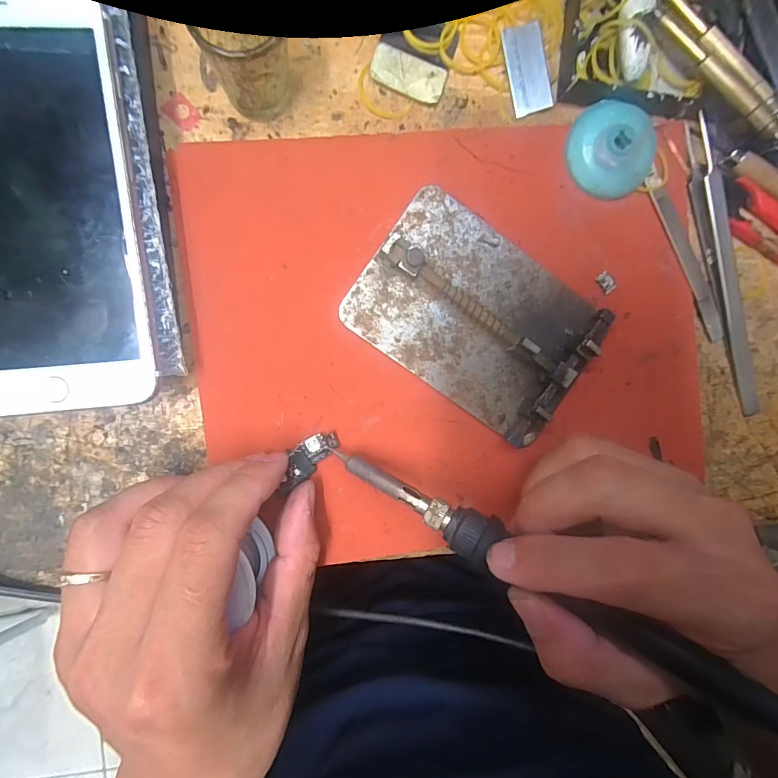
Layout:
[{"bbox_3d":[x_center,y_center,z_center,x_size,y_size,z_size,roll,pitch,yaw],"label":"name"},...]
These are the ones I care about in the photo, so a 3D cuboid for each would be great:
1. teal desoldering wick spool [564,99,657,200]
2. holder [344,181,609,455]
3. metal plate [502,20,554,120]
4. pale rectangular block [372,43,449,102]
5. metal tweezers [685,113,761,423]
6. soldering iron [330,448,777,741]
[{"bbox_3d":[0.108,-0.116,0.200,0.044,0.014,0.037,42,90,-8],"label":"teal desoldering wick spool"},{"bbox_3d":[0.043,-0.034,0.197,0.112,0.016,0.079,36,90,-8],"label":"holder"},{"bbox_3d":[0.068,-0.155,0.200,0.019,0.004,0.037,-14,104,7],"label":"metal plate"},{"bbox_3d":[0.010,-0.151,0.196,0.035,0.004,0.019,16,93,-7],"label":"pale rectangular block"},{"bbox_3d":[0.177,-0.061,0.213,0.014,0.010,0.155,-16,96,-4],"label":"metal tweezers"},{"bbox_3d":[0.061,0.074,0.162,0.192,0.018,0.018,28,92,12],"label":"soldering iron"}]

